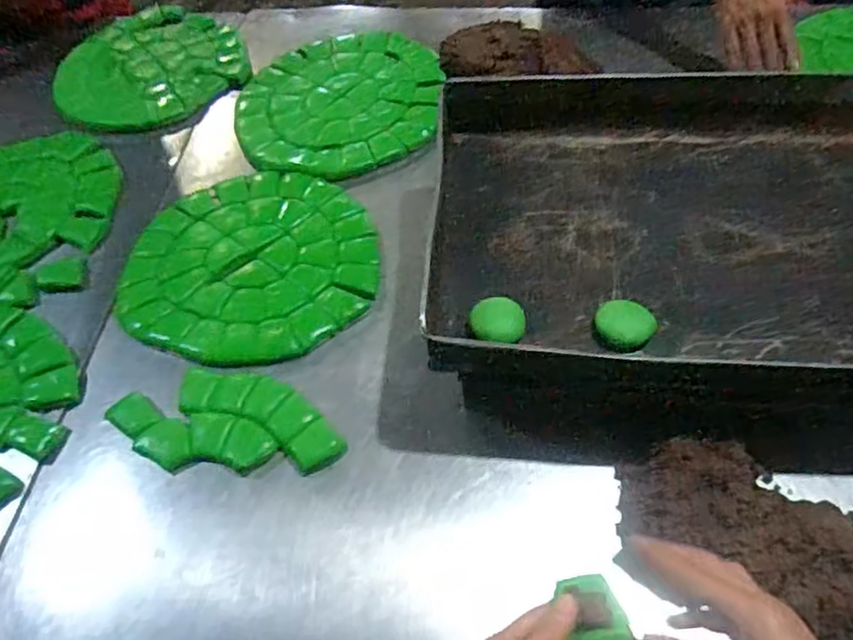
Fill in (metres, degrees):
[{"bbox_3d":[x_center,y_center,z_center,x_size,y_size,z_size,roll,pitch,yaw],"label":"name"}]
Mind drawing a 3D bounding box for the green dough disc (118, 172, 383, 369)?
[{"bbox_3d":[-0.217,-0.080,0.789,0.306,0.016,0.304,-2,56,4],"label":"green dough disc"}]

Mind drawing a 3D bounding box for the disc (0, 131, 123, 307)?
[{"bbox_3d":[-0.565,-0.144,0.852,0.267,0.034,0.296,-3,56,3],"label":"disc"}]

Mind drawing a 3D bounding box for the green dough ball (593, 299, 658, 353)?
[{"bbox_3d":[0.189,0.007,0.603,0.054,0.029,0.050,24,59,21],"label":"green dough ball"}]

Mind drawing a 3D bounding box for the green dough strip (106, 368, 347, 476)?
[{"bbox_3d":[-0.212,0.105,0.664,0.249,0.013,0.110,-1,56,5],"label":"green dough strip"}]

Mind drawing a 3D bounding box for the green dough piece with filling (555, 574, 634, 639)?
[{"bbox_3d":[0.112,0.204,0.434,0.045,0.018,0.054,-10,56,-1],"label":"green dough piece with filling"}]

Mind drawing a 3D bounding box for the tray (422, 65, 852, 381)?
[{"bbox_3d":[0.445,-0.128,0.674,0.883,0.069,0.452,1,56,6],"label":"tray"}]

